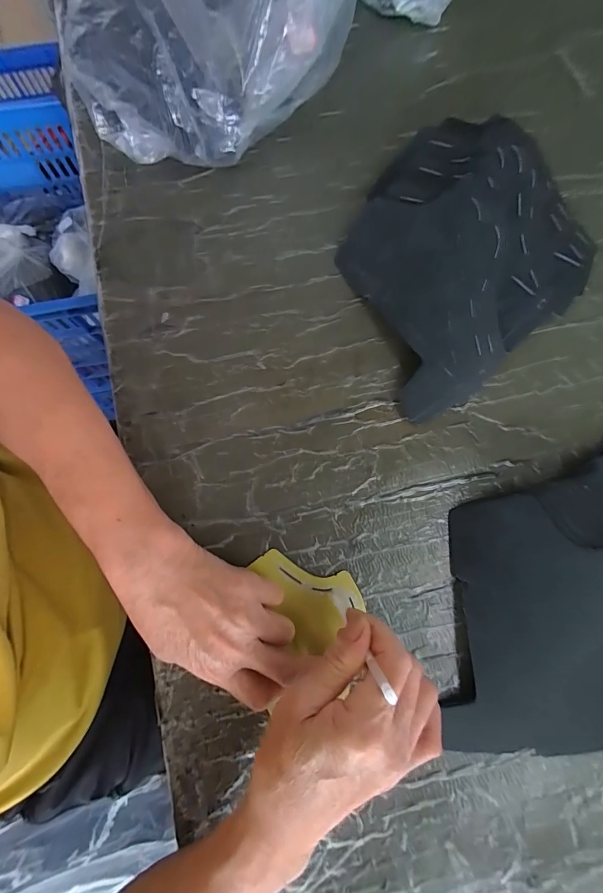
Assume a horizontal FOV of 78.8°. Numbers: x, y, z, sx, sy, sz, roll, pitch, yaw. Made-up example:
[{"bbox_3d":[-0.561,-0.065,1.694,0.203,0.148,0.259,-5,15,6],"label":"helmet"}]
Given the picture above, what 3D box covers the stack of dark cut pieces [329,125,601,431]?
[{"bbox_3d":[0.133,-0.173,0.325,0.247,0.052,0.209,-41,82,-9],"label":"stack of dark cut pieces"}]

